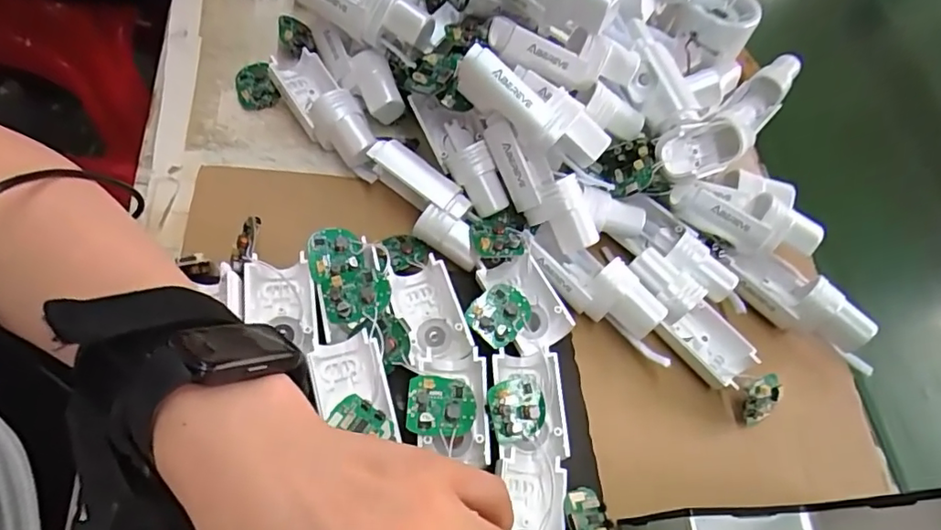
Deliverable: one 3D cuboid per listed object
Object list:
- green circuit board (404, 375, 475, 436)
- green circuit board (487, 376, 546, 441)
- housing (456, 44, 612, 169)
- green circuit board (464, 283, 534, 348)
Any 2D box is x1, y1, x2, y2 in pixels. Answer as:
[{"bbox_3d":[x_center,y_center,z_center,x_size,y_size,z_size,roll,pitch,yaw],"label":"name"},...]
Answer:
[{"bbox_3d":[-0.014,0.069,0.273,0.033,0.006,0.028,10,64,-11],"label":"green circuit board"},{"bbox_3d":[0.026,0.072,0.279,0.035,0.009,0.029,4,77,-37],"label":"green circuit board"},{"bbox_3d":[0.035,-0.088,0.314,0.091,0.026,0.029,31,62,-5],"label":"housing"},{"bbox_3d":[0.015,0.026,0.303,0.030,0.006,0.033,39,68,18],"label":"green circuit board"}]

